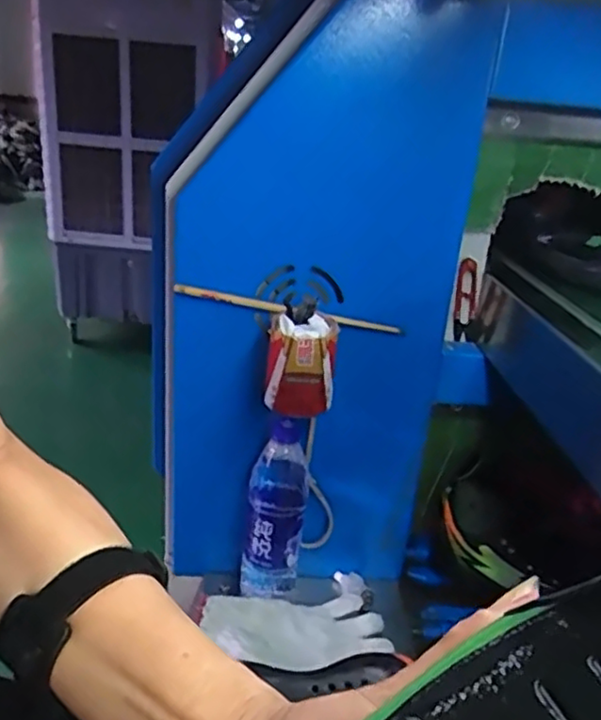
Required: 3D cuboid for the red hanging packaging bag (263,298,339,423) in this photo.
[{"bbox_3d":[0.000,0.000,0.637,0.065,0.090,0.071,6,21,-1],"label":"red hanging packaging bag"}]

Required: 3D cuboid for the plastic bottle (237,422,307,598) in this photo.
[{"bbox_3d":[-0.028,0.165,0.711,0.063,0.209,0.057,6,21,-1],"label":"plastic bottle"}]

